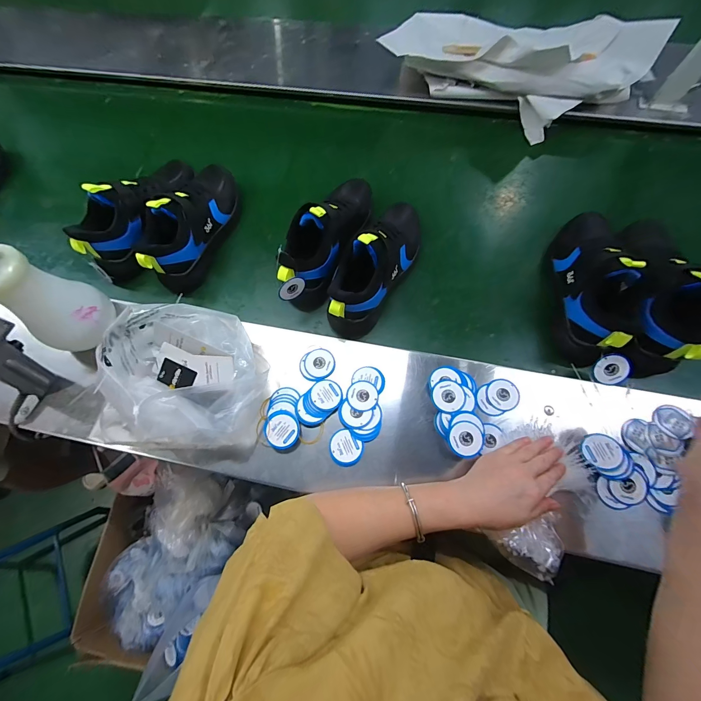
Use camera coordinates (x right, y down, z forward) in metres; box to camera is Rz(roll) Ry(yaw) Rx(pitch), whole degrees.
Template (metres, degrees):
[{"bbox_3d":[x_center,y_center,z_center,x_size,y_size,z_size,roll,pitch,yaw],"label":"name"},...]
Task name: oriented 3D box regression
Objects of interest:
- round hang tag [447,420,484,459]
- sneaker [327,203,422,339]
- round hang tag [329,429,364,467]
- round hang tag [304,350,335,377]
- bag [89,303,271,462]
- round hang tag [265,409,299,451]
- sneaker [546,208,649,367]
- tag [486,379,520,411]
[{"bbox_3d":[0.161,0.124,0.438,0.047,0.009,0.048,-1,73,3],"label":"round hang tag"},{"bbox_3d":[0.048,-0.147,0.512,0.081,0.138,0.259,26,74,12],"label":"sneaker"},{"bbox_3d":[-0.007,0.141,0.453,0.045,0.004,0.052,-44,72,-12],"label":"round hang tag"},{"bbox_3d":[-0.049,0.020,0.500,0.047,0.004,0.047,-2,67,5],"label":"round hang tag"},{"bbox_3d":[-0.240,0.044,0.466,0.223,0.117,0.203,9,71,6],"label":"bag"},{"bbox_3d":[-0.100,0.115,0.458,0.050,0.011,0.054,-17,78,-4],"label":"round hang tag"},{"bbox_3d":[0.388,-0.119,0.486,0.086,0.141,0.269,9,77,2],"label":"sneaker"},{"bbox_3d":[0.228,0.066,0.470,0.047,0.005,0.047,-1,74,4],"label":"tag"}]

